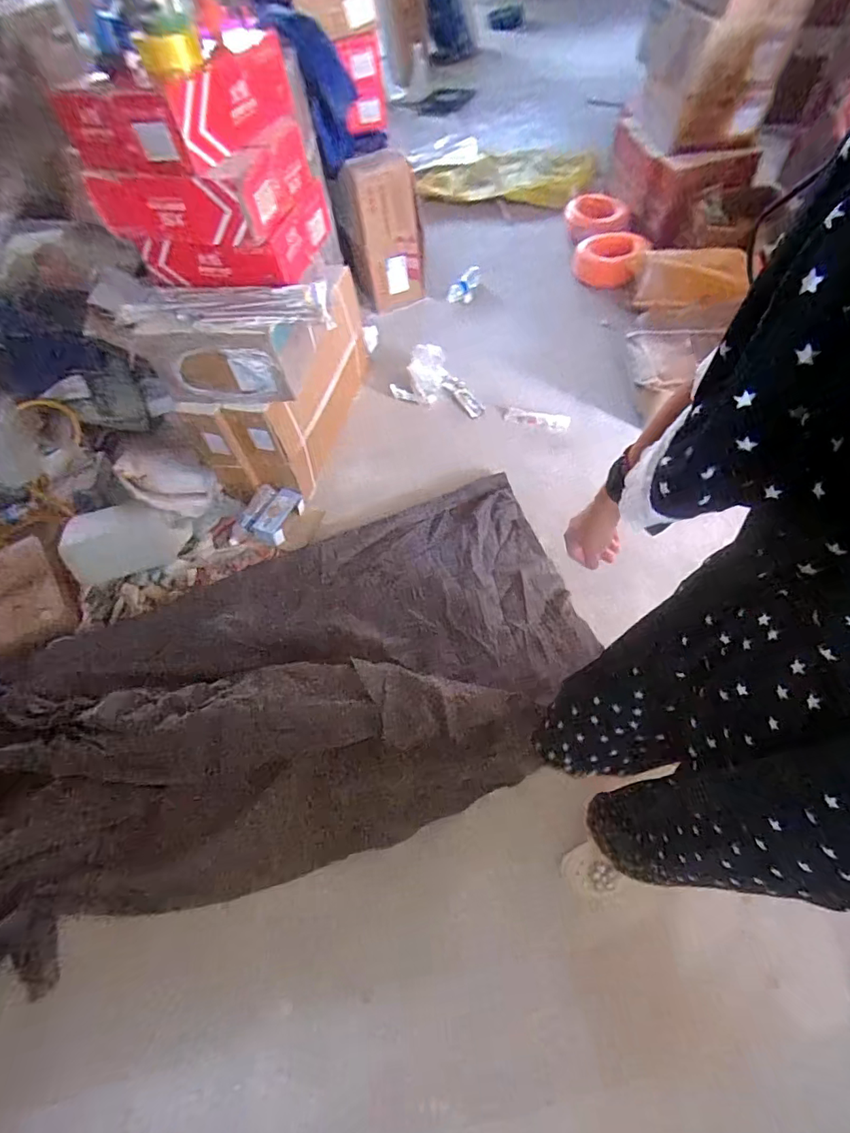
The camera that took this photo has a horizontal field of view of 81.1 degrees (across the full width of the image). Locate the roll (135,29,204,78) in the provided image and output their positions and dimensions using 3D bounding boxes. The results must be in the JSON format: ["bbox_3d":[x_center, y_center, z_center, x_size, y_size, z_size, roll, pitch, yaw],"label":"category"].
[{"bbox_3d":[-0.480,-0.968,0.932,0.106,0.058,0.118,-22,59,-7],"label":"roll"}]

